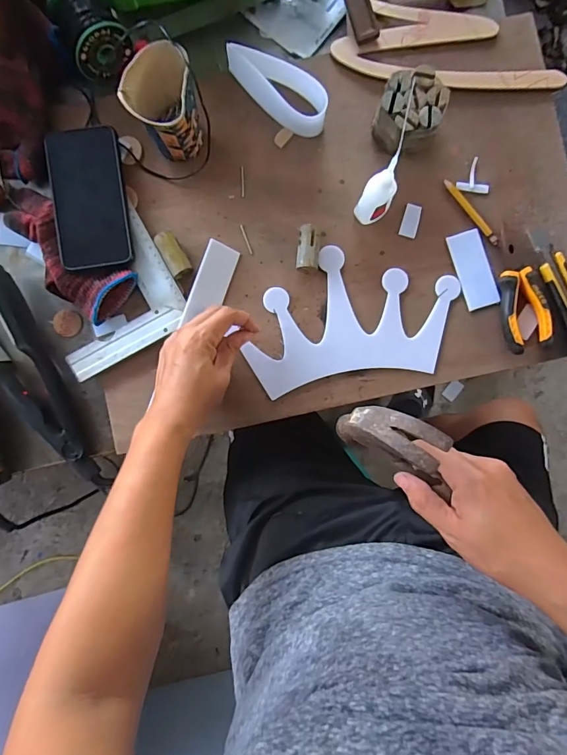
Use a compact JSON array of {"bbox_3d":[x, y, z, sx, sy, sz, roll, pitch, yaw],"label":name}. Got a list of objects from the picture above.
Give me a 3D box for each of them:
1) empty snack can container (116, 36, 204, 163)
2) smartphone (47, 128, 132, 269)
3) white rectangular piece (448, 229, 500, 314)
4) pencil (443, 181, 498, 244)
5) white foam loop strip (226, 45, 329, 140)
[{"bbox_3d":[-0.122,-0.292,0.457,0.069,0.091,0.082,22,89,-1],"label":"empty snack can container"},{"bbox_3d":[-0.221,-0.204,0.479,0.081,0.008,0.160,-8,87,-4],"label":"smartphone"},{"bbox_3d":[0.227,-0.129,0.502,0.039,0.004,0.093,-15,87,5],"label":"white rectangular piece"},{"bbox_3d":[0.225,-0.198,0.500,0.010,0.008,0.096,-37,91,-1],"label":"pencil"},{"bbox_3d":[-0.010,-0.333,0.490,0.133,0.049,0.044,29,89,-1],"label":"white foam loop strip"}]

